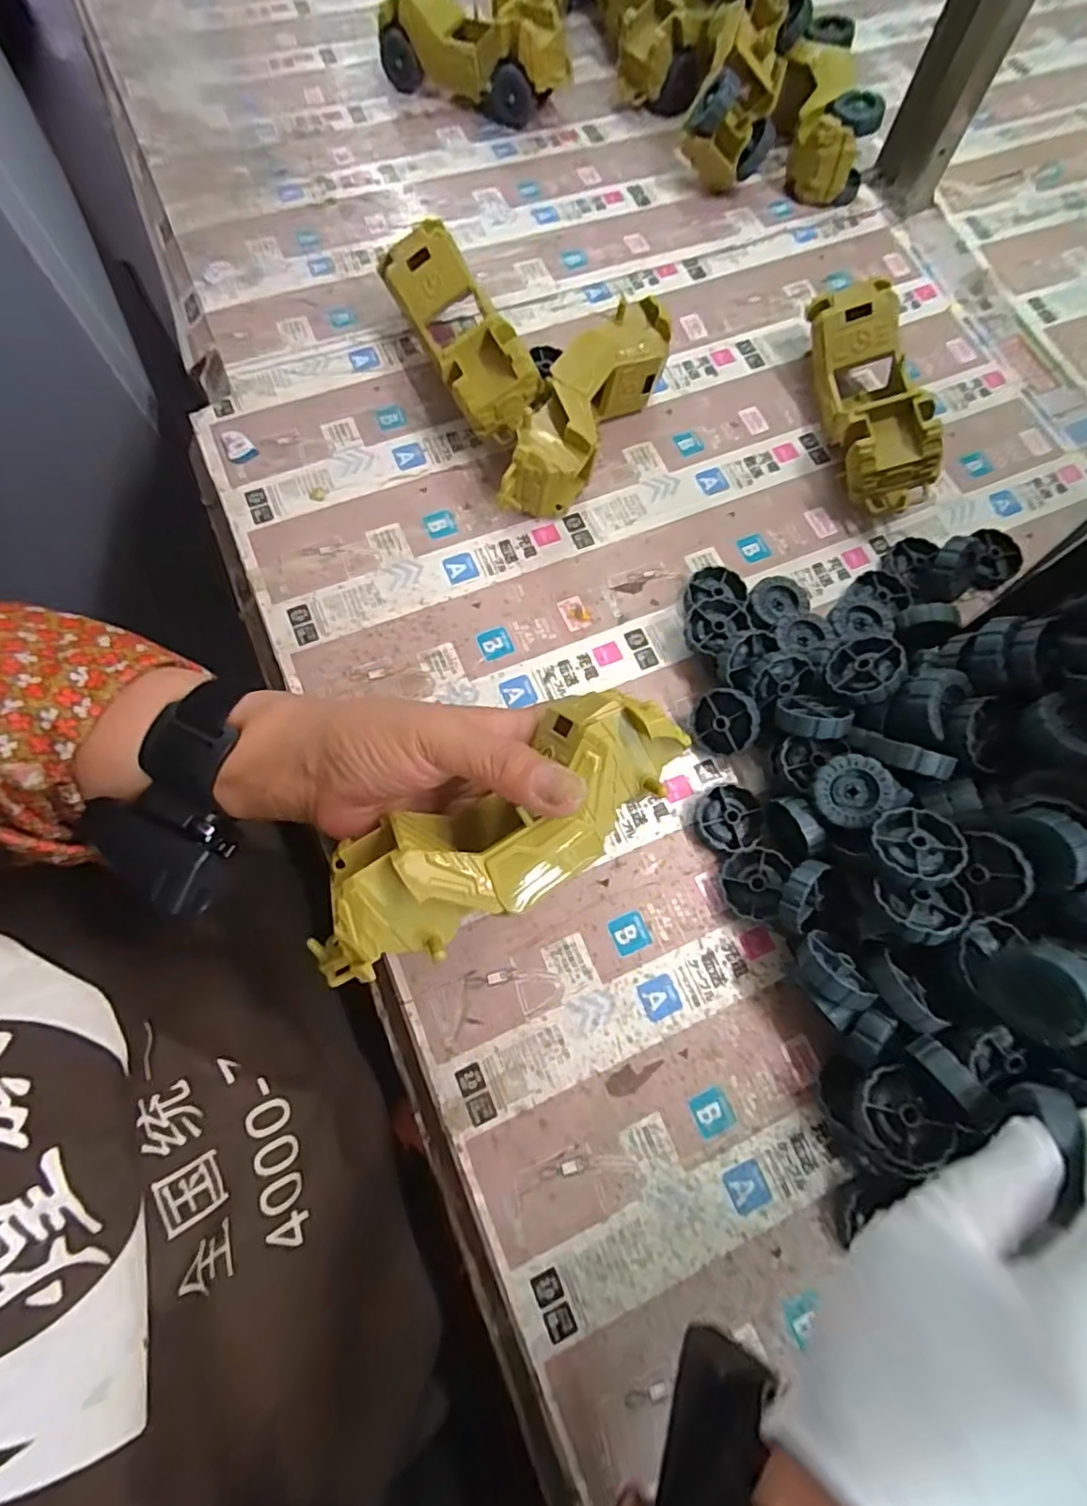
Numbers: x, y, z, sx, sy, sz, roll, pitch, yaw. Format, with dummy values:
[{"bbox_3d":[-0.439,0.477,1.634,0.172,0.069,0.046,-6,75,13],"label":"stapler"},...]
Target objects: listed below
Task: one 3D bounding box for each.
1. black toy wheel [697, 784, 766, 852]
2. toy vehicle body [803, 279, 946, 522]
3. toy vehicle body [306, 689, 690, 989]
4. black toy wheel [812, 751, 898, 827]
[{"bbox_3d":[0.108,0.038,0.357,0.036,0.012,0.039,1,71,-2],"label":"black toy wheel"},{"bbox_3d":[0.220,-0.239,0.423,0.056,0.060,0.166,-1,71,-2],"label":"toy vehicle body"},{"bbox_3d":[-0.018,0.033,0.259,0.163,0.050,0.062,-33,75,-9],"label":"toy vehicle body"},{"bbox_3d":[0.160,0.019,0.320,0.037,0.012,0.037,-1,85,15],"label":"black toy wheel"}]

